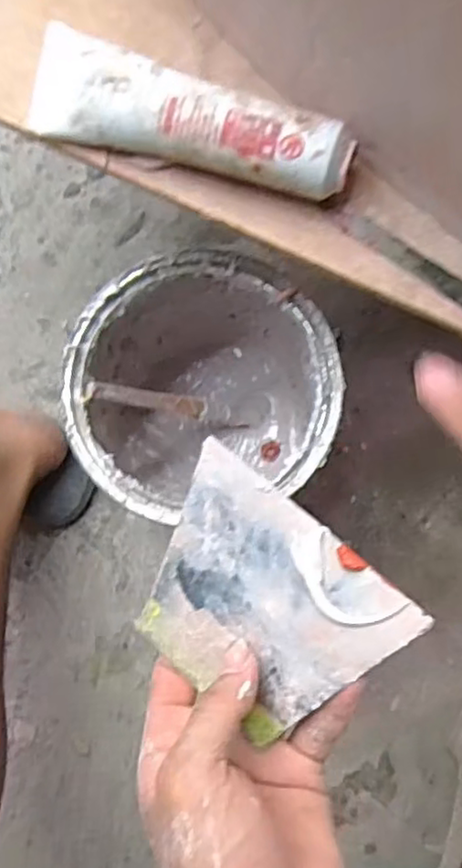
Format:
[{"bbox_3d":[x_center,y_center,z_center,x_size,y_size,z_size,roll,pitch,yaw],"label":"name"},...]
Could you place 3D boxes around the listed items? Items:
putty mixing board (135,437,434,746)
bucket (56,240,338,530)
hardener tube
[{"bbox_3d":[0.011,0.075,0.289,0.110,0.004,0.096,38,109,20],"label":"putty mixing board"},{"bbox_3d":[-0.016,-0.025,0.493,0.163,0.206,0.155,0,83,3],"label":"bucket"},{"bbox_3d":[-0.022,-0.151,0.330,0.163,0.036,0.044,24,85,6],"label":"hardener tube"}]

